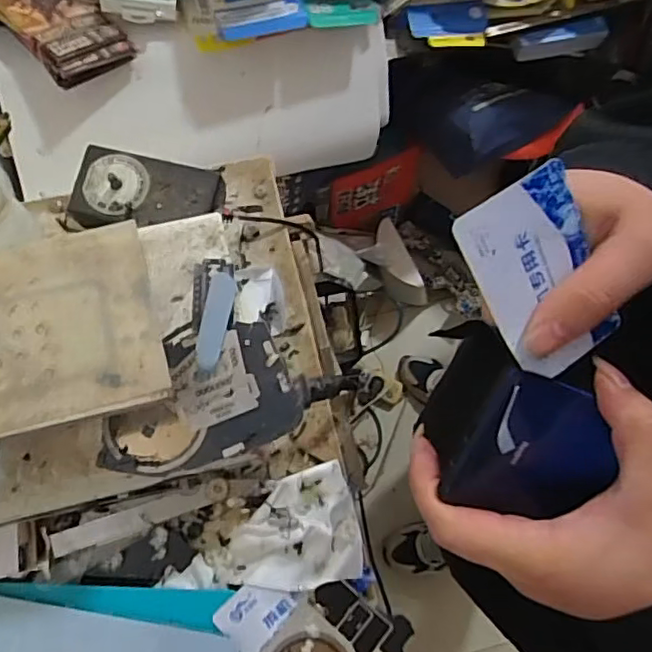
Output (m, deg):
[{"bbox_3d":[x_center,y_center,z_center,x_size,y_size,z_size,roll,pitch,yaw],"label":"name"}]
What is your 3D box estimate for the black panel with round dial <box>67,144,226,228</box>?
[{"bbox_3d":[-0.117,-0.085,0.387,0.093,0.014,0.050,11,75,1],"label":"black panel with round dial"}]

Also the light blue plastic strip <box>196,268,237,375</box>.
[{"bbox_3d":[-0.058,-0.004,0.318,0.015,0.008,0.054,8,82,0],"label":"light blue plastic strip"}]

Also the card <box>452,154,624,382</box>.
[{"bbox_3d":[0.092,-0.021,0.256,0.052,0.005,0.085,-33,110,-4],"label":"card"}]

